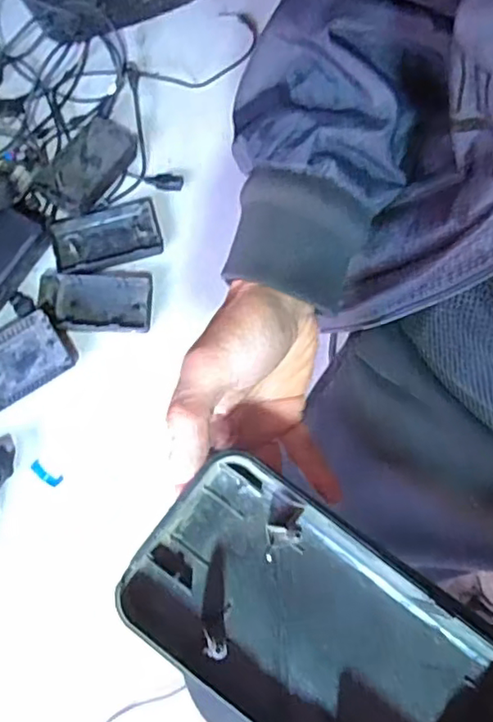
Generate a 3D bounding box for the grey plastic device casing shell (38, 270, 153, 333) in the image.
[{"bbox_3d":[-0.227,-0.091,0.910,0.163,0.020,0.091,-1,77,-2],"label":"grey plastic device casing shell"}]

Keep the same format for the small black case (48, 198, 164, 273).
[{"bbox_3d":[-0.218,-0.193,0.941,0.165,0.020,0.098,-16,78,-6],"label":"small black case"}]

